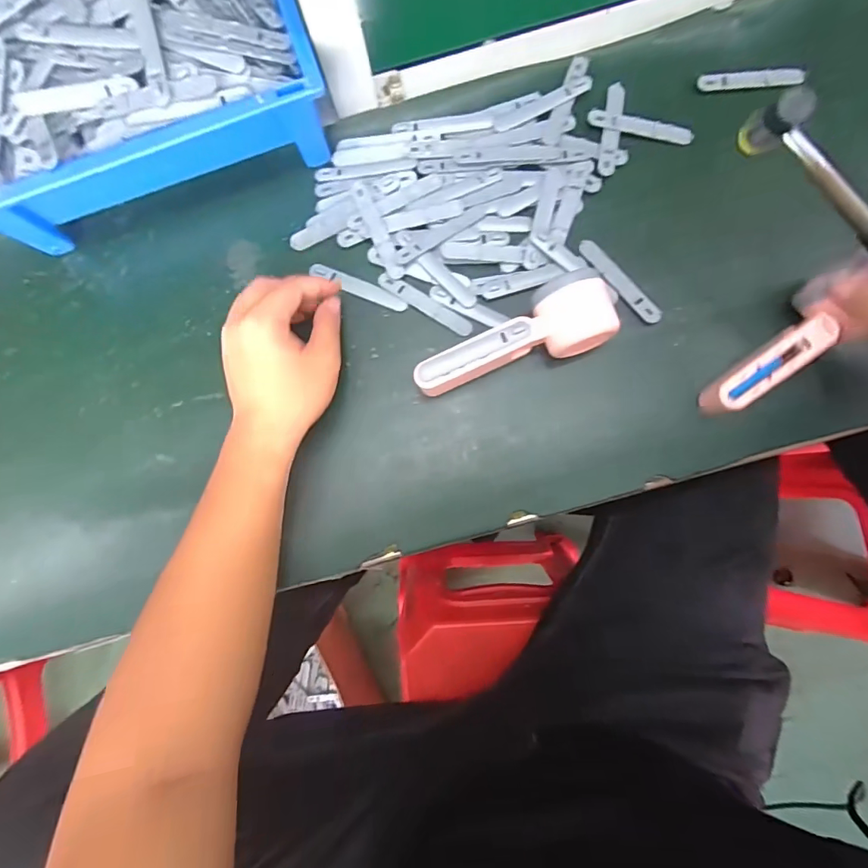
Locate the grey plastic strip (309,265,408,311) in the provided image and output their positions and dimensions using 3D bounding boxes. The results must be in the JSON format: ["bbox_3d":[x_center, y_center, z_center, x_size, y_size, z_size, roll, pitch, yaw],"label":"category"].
[{"bbox_3d":[-0.069,-0.131,0.424,0.095,0.005,0.014,25,83,6],"label":"grey plastic strip"}]

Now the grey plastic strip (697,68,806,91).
[{"bbox_3d":[0.285,-0.319,0.423,0.087,0.005,0.015,1,95,7],"label":"grey plastic strip"}]

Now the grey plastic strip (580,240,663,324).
[{"bbox_3d":[0.162,-0.134,0.413,0.016,0.004,0.094,-37,79,0],"label":"grey plastic strip"}]

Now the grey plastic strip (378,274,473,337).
[{"bbox_3d":[-0.008,-0.115,0.418,0.094,0.004,0.015,32,84,7],"label":"grey plastic strip"}]

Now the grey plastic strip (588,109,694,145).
[{"bbox_3d":[0.186,-0.275,0.423,0.093,0.009,0.015,15,82,5],"label":"grey plastic strip"}]

